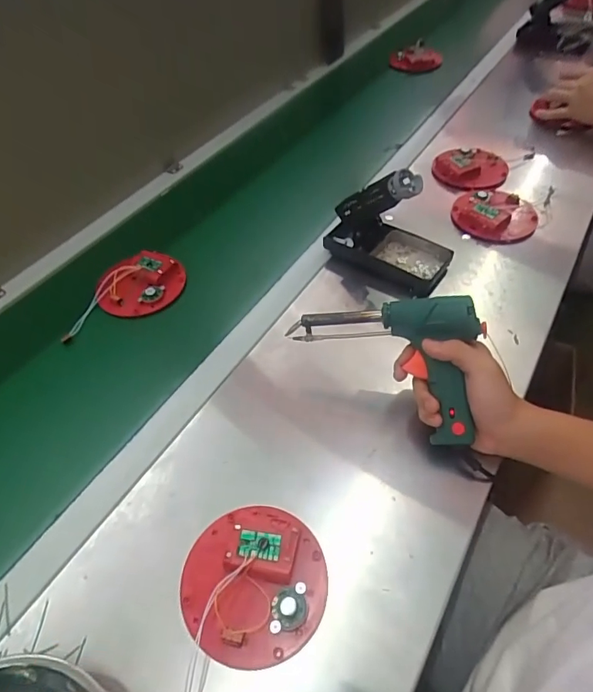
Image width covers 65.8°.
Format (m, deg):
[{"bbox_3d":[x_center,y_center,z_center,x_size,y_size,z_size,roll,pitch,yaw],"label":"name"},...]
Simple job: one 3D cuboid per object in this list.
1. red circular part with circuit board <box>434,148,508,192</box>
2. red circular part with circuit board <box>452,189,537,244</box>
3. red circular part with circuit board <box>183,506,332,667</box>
[{"bbox_3d":[0.302,-0.313,0.803,0.112,0.034,0.128,-31,55,-22],"label":"red circular part with circuit board"},{"bbox_3d":[0.300,-0.200,0.703,0.118,0.029,0.111,-1,49,1],"label":"red circular part with circuit board"},{"bbox_3d":[-0.038,0.199,0.393,0.122,0.026,0.120,-1,49,1],"label":"red circular part with circuit board"}]

